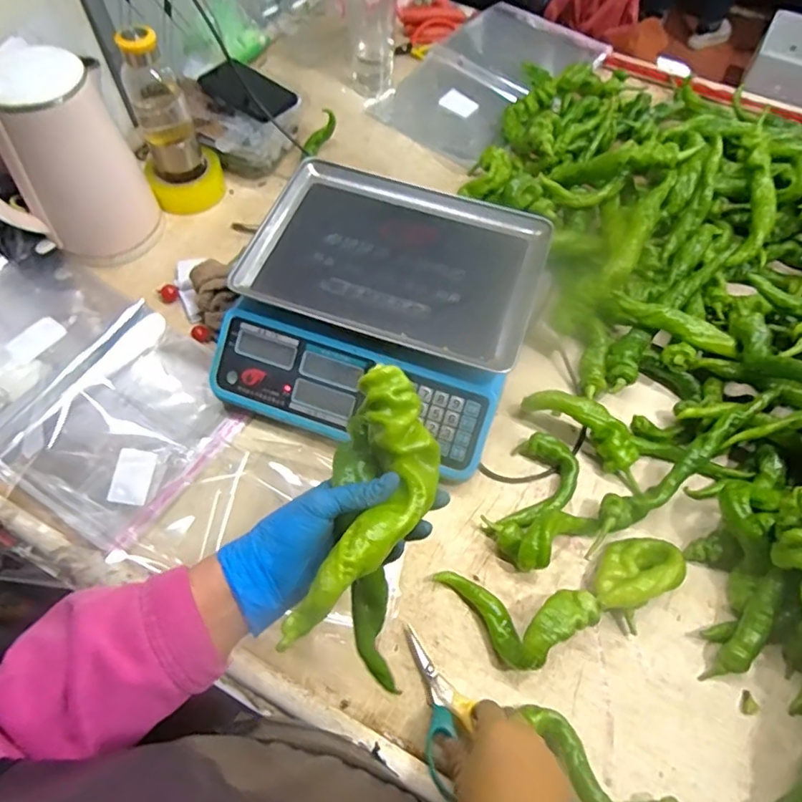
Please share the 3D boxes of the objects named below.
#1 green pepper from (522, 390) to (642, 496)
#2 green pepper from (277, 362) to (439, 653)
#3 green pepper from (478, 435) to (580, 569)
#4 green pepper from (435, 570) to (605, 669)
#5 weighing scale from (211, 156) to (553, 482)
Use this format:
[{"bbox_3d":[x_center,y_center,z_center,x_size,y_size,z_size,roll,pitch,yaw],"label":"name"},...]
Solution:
[{"bbox_3d":[0.223,0.035,0.639,0.161,0.051,0.036,40,67,6],"label":"green pepper"},{"bbox_3d":[-0.021,0.074,0.387,0.070,0.040,0.196,19,66,9],"label":"green pepper"},{"bbox_3d":[0.146,0.105,0.605,0.075,0.054,0.150,26,63,13],"label":"green pepper"},{"bbox_3d":[0.108,0.216,0.537,0.151,0.063,0.077,10,61,5],"label":"green pepper"},{"bbox_3d":[-0.018,-0.112,0.677,0.326,0.124,0.328,18,62,9],"label":"weighing scale"}]

